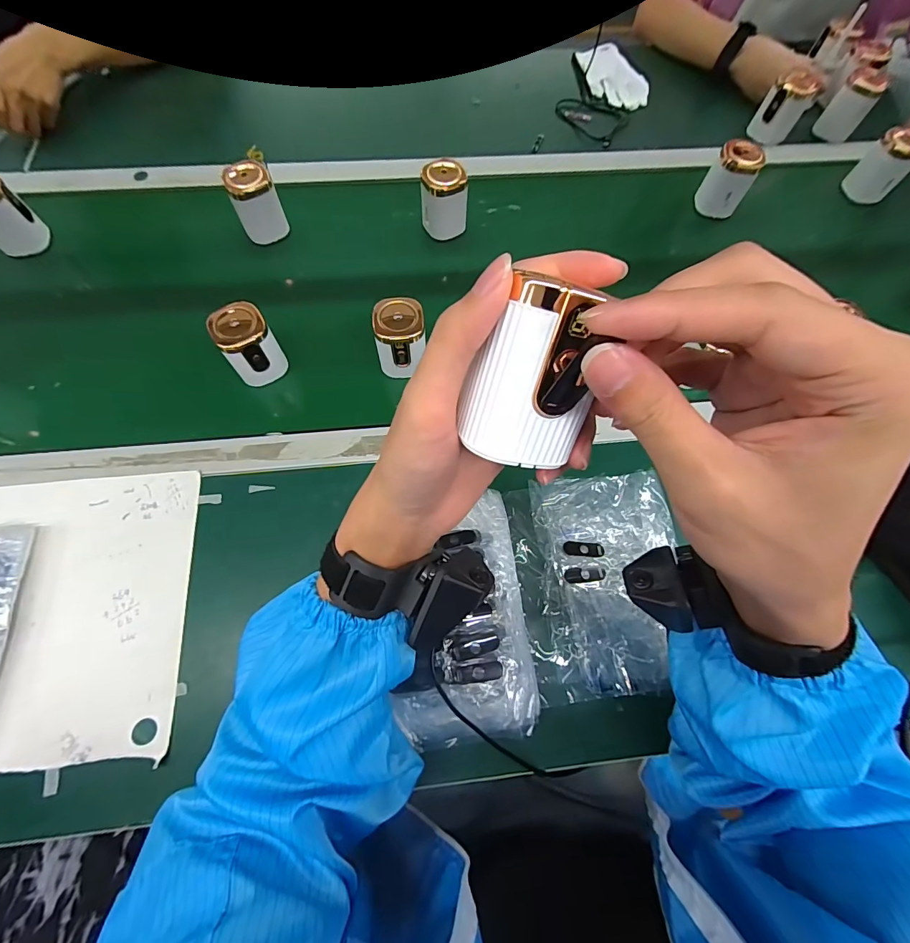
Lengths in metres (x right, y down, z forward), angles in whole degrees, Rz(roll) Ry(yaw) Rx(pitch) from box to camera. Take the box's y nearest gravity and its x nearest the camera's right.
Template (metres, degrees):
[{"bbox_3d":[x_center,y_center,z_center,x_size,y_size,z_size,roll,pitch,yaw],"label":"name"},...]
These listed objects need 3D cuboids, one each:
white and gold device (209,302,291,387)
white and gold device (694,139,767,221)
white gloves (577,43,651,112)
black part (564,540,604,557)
[{"bbox_3d":[-0.224,-0.138,0.456,0.054,0.081,0.053,-32,73,-13],"label":"white and gold device"},{"bbox_3d":[0.385,-0.411,0.589,0.056,0.082,0.044,29,70,9],"label":"white and gold device"},{"bbox_3d":[0.271,-0.687,0.720,0.098,0.012,0.169,-18,70,-9],"label":"white gloves"},{"bbox_3d":[0.127,0.076,0.409,0.038,0.004,0.014,3,68,14],"label":"black part"}]

